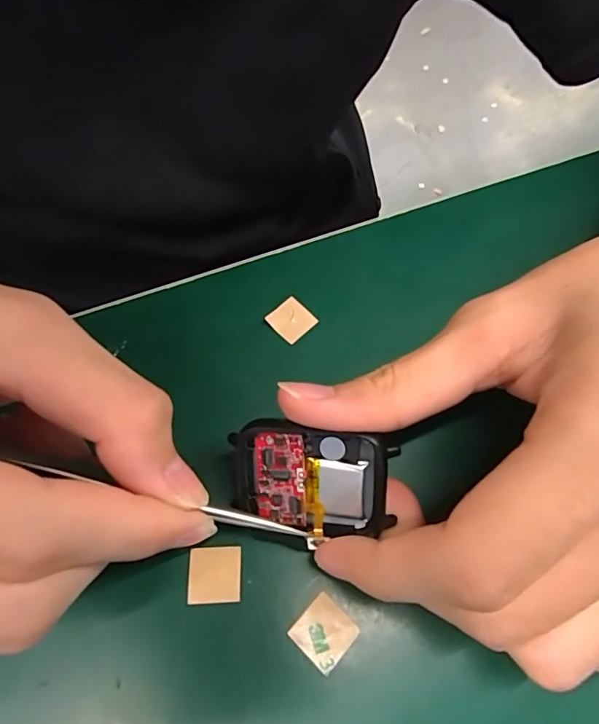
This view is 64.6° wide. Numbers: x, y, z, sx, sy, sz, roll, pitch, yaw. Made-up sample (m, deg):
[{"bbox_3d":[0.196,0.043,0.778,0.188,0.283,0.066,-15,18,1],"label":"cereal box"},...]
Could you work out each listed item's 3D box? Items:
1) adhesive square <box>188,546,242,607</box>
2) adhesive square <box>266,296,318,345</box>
[{"bbox_3d":[-0.025,0.063,0.140,0.015,0.004,0.015,-2,63,-4],"label":"adhesive square"},{"bbox_3d":[-0.003,-0.016,0.186,0.015,0.004,0.015,-41,78,-19],"label":"adhesive square"}]

